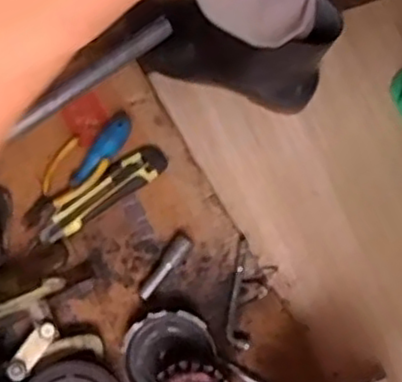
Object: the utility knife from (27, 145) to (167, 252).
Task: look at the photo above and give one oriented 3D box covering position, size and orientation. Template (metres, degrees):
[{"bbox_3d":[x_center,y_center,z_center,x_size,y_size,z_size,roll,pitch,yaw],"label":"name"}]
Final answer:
[{"bbox_3d":[-0.115,0.007,0.792,0.175,0.017,0.039,-37,72,-14],"label":"utility knife"}]

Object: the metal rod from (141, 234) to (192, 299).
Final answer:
[{"bbox_3d":[-0.038,0.081,0.759,0.020,0.016,0.081,35,72,13],"label":"metal rod"}]

